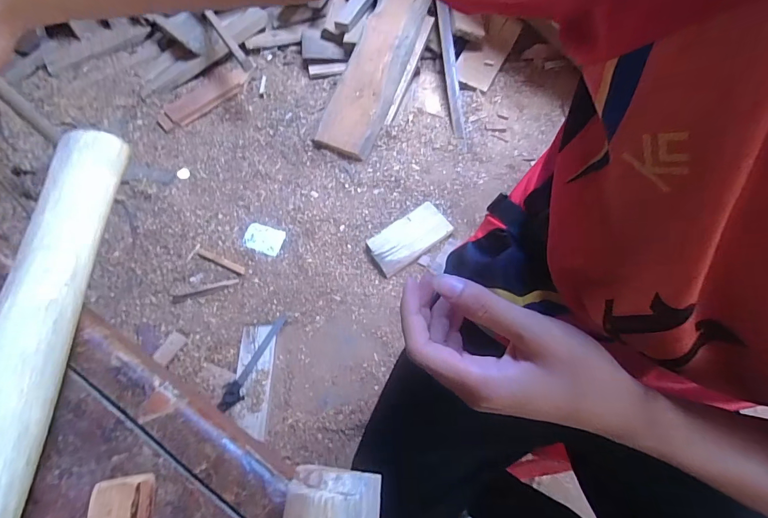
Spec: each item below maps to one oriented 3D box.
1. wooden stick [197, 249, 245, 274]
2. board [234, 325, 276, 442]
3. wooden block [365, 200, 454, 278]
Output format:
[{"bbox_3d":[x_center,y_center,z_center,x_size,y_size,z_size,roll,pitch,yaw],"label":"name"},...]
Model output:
[{"bbox_3d":[-0.478,0.007,1.139,0.160,0.005,0.023,23,67,9],"label":"wooden stick"},{"bbox_3d":[-0.335,0.306,1.002,0.089,0.015,0.277,1,60,-6],"label":"board"},{"bbox_3d":[0.079,-0.065,1.179,0.264,0.041,0.128,-36,71,-16],"label":"wooden block"}]

